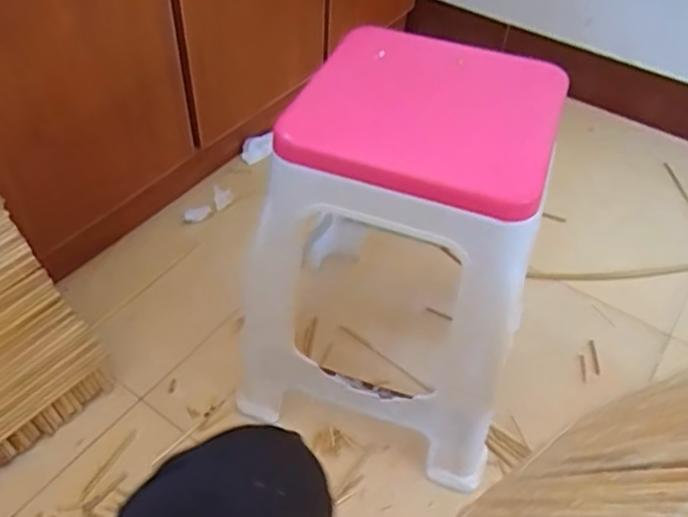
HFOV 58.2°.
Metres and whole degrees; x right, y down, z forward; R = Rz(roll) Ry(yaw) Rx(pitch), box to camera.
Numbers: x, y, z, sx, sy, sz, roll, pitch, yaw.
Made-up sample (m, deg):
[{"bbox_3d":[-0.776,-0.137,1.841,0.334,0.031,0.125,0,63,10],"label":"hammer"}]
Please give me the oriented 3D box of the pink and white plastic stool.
[{"bbox_3d":[0.066,-0.003,0.763,0.308,0.414,0.283,16,48,10],"label":"pink and white plastic stool"}]

